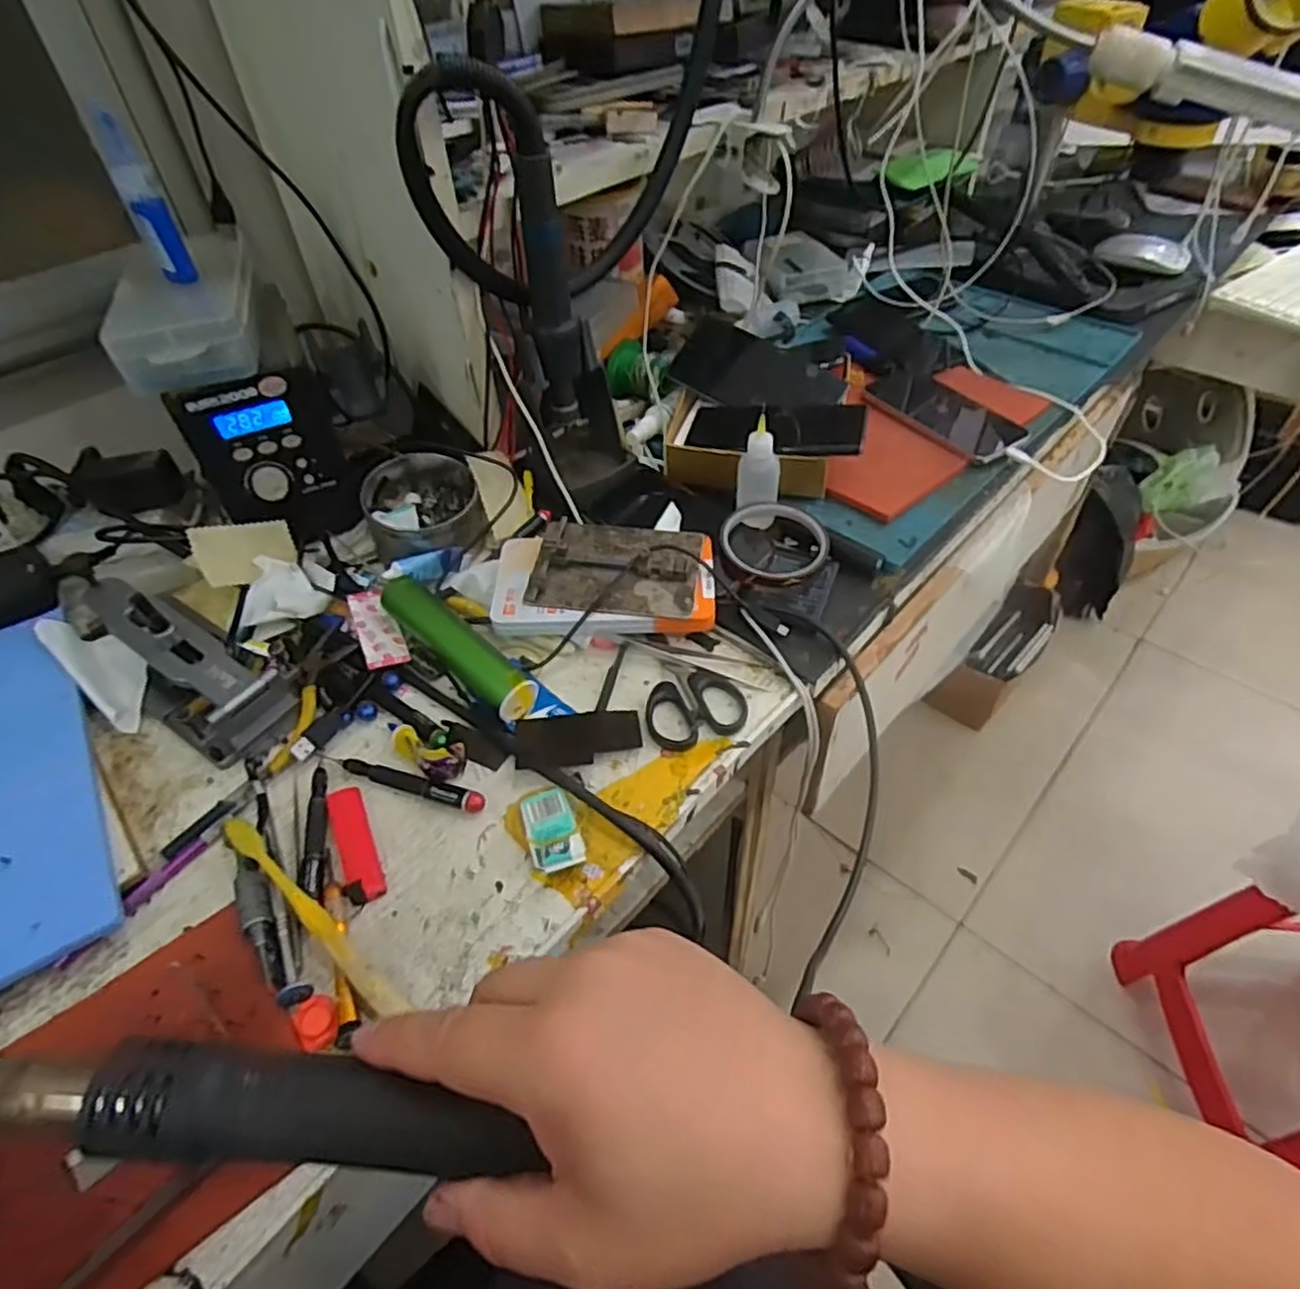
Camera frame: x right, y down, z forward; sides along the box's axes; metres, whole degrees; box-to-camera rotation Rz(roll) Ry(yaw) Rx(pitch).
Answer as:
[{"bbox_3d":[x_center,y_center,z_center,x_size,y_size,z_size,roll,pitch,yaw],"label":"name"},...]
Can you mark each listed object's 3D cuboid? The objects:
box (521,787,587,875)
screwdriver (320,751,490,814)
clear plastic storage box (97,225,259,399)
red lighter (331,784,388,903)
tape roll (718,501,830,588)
[{"bbox_3d":[-0.062,0.114,0.458,0.031,0.007,0.053,-18,49,-12],"label":"box"},{"bbox_3d":[-0.166,0.087,0.483,0.122,0.012,0.012,14,50,16],"label":"screwdriver"},{"bbox_3d":[-0.355,-0.254,0.560,0.099,0.057,0.136,-18,49,-13],"label":"clear plastic storage box"},{"bbox_3d":[-0.184,0.123,0.459,0.020,0.006,0.082,-22,50,-16],"label":"red lighter"},{"bbox_3d":[0.104,-0.085,0.606,0.086,0.021,0.087,-2,47,2],"label":"tape roll"}]

